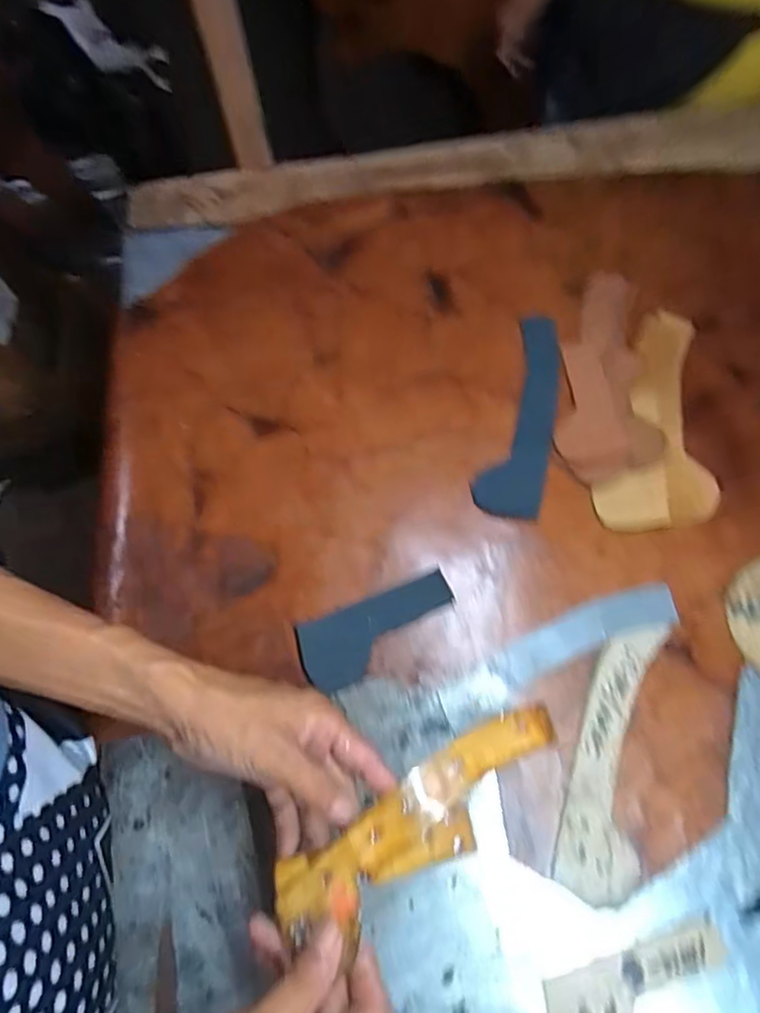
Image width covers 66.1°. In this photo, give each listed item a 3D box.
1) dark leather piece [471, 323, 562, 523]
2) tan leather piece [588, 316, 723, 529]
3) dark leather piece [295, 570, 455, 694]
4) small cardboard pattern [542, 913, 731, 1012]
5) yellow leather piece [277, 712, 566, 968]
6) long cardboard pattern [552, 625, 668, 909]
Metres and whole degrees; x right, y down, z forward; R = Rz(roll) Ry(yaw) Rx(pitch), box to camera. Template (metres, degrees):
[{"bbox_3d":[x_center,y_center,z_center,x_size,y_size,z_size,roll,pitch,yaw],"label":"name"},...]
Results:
[{"bbox_3d":[0.125,-0.079,0.513,0.053,0.004,0.189,13,71,7],"label":"dark leather piece"},{"bbox_3d":[0.238,-0.083,0.515,0.096,0.009,0.221,4,71,4],"label":"tan leather piece"},{"bbox_3d":[-0.002,0.096,0.466,0.128,0.004,0.055,-28,72,-7],"label":"dark leather piece"},{"bbox_3d":[0.170,0.314,0.378,0.124,0.005,0.047,-17,66,-7],"label":"small cardboard pattern"},{"bbox_3d":[0.028,0.183,0.343,0.190,0.018,0.050,-32,72,-15],"label":"yellow leather piece"},{"bbox_3d":[0.173,0.180,0.426,0.053,0.004,0.193,17,72,8],"label":"long cardboard pattern"}]

